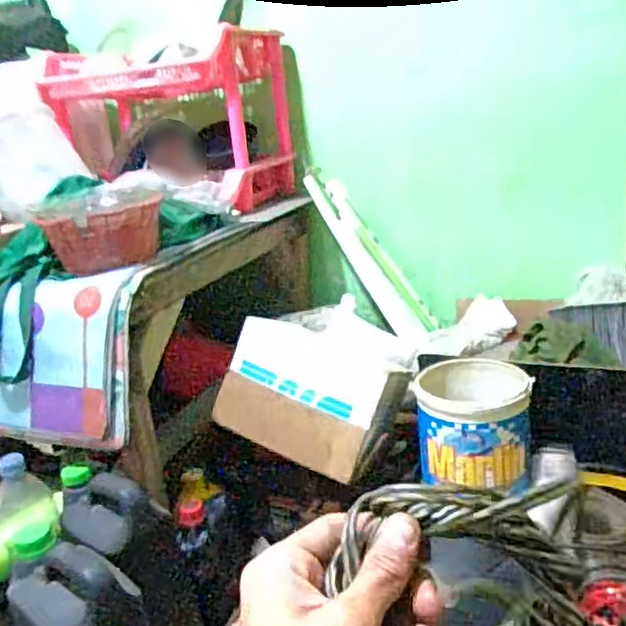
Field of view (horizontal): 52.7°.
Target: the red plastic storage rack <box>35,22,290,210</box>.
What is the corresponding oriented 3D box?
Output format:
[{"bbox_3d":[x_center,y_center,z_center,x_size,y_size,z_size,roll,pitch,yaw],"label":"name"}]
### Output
[{"bbox_3d":[-0.292,-0.395,1.339,0.447,0.338,0.274,-4,18,9],"label":"red plastic storage rack"}]

